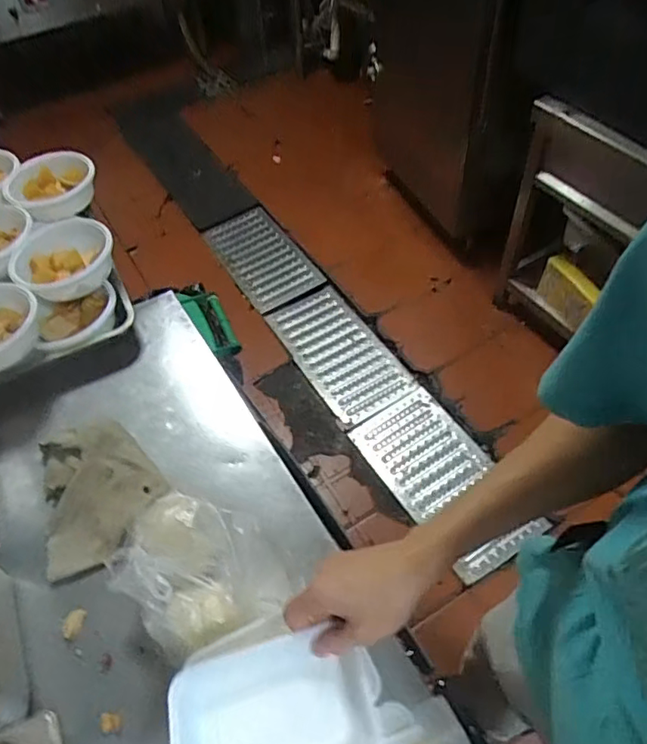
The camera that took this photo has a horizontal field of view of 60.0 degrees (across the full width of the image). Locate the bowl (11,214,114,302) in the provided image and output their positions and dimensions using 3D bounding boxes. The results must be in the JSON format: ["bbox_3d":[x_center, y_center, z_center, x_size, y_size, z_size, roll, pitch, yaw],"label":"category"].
[{"bbox_3d":[-0.445,-0.197,0.953,0.168,0.059,0.139,-34,58,-18],"label":"bowl"}]

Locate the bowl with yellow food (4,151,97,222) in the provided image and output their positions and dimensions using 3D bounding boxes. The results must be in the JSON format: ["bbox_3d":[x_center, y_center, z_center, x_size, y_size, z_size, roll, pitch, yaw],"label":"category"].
[{"bbox_3d":[-0.555,-0.377,1.143,0.156,0.064,0.169,-2,54,3],"label":"bowl with yellow food"}]

